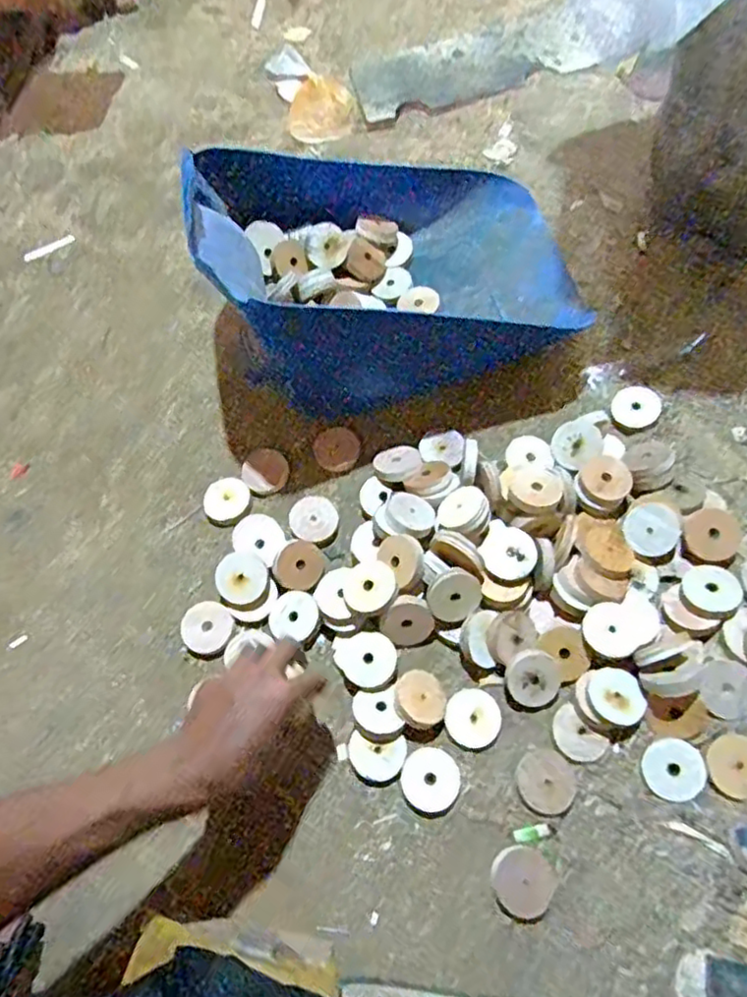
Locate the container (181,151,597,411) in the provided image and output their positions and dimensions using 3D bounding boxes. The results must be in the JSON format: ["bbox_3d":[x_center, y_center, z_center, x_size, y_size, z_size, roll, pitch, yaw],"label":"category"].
[{"bbox_3d":[0.026,-0.265,0.736,0.379,0.167,0.296,-20,65,-3],"label":"container"}]

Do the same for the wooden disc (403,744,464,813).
[{"bbox_3d":[0.051,0.248,0.577,0.050,0.009,0.050,-3,66,7],"label":"wooden disc"}]

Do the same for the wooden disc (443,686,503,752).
[{"bbox_3d":[0.091,0.200,0.597,0.050,0.006,0.050,-3,66,7],"label":"wooden disc"}]

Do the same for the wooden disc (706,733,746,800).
[{"bbox_3d":[0.315,0.230,0.561,0.049,0.004,0.051,-7,63,14],"label":"wooden disc"}]

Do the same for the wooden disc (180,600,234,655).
[{"bbox_3d":[-0.167,0.129,0.656,0.051,0.015,0.050,-3,66,7],"label":"wooden disc"}]

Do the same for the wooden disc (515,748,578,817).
[{"bbox_3d":[0.153,0.249,0.574,0.052,0.004,0.050,-3,66,7],"label":"wooden disc"}]

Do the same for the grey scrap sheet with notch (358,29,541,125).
[{"bbox_3d":[0.103,-0.642,0.979,0.258,0.012,0.132,-19,65,0],"label":"grey scrap sheet with notch"}]

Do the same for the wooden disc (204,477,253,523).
[{"bbox_3d":[-0.161,0.002,0.719,0.051,0.011,0.050,-3,66,7],"label":"wooden disc"}]

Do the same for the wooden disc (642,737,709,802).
[{"bbox_3d":[0.263,0.238,0.572,0.050,0.012,0.050,-3,66,7],"label":"wooden disc"}]

